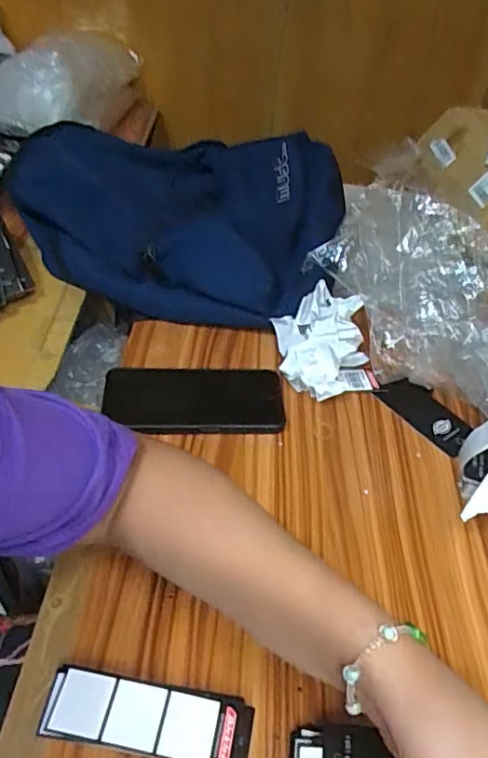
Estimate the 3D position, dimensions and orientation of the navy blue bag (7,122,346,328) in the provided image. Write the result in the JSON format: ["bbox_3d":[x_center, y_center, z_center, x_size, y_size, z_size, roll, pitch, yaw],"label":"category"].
[{"bbox_3d":[-0.098,-0.217,0.713,0.421,0.109,0.317,8,44,0],"label":"navy blue bag"}]

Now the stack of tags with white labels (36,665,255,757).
[{"bbox_3d":[-0.059,0.210,0.347,0.123,0.021,0.040,11,44,3],"label":"stack of tags with white labels"}]

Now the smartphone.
[{"bbox_3d":[-0.046,0.020,0.545,0.168,0.016,0.086,-1,44,-10],"label":"smartphone"}]

